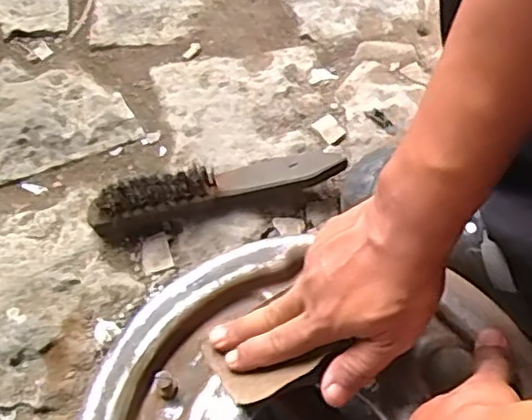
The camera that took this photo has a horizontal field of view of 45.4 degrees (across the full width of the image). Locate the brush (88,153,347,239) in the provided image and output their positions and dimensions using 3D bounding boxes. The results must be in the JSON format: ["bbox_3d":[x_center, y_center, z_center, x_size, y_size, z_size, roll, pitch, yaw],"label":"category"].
[{"bbox_3d":[-0.044,-0.020,0.580,0.229,0.049,0.025,-12,59,-6],"label":"brush"}]

